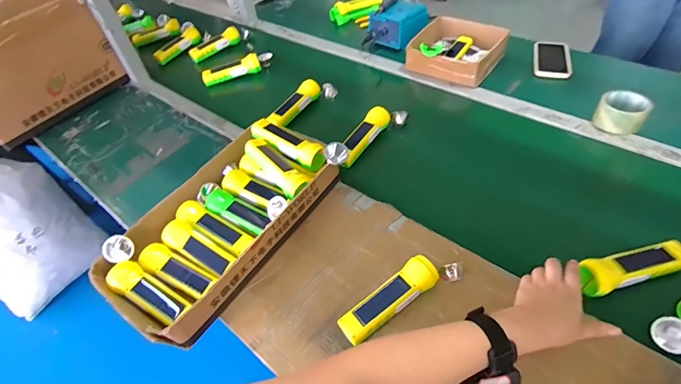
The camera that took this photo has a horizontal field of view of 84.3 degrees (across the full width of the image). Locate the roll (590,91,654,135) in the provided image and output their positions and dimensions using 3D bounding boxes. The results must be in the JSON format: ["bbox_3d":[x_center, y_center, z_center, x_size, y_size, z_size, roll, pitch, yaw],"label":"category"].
[{"bbox_3d":[0.587,-0.163,0.789,0.088,0.054,0.093,-3,48,4],"label":"roll"}]

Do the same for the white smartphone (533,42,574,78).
[{"bbox_3d":[0.550,-0.349,0.981,0.092,0.011,0.166,9,55,8],"label":"white smartphone"}]

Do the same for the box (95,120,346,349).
[{"bbox_3d":[-0.209,0.048,0.679,0.219,0.092,0.413,25,56,26],"label":"box"}]

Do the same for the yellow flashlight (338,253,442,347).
[{"bbox_3d":[0.075,0.165,0.570,0.167,0.043,0.047,-31,52,-20],"label":"yellow flashlight"}]

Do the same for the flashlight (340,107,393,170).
[{"bbox_3d":[0.045,-0.127,0.818,0.052,0.039,0.171,26,56,27],"label":"flashlight"}]

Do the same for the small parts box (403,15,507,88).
[{"bbox_3d":[0.312,-0.382,1.001,0.213,0.065,0.218,25,56,27],"label":"small parts box"}]

